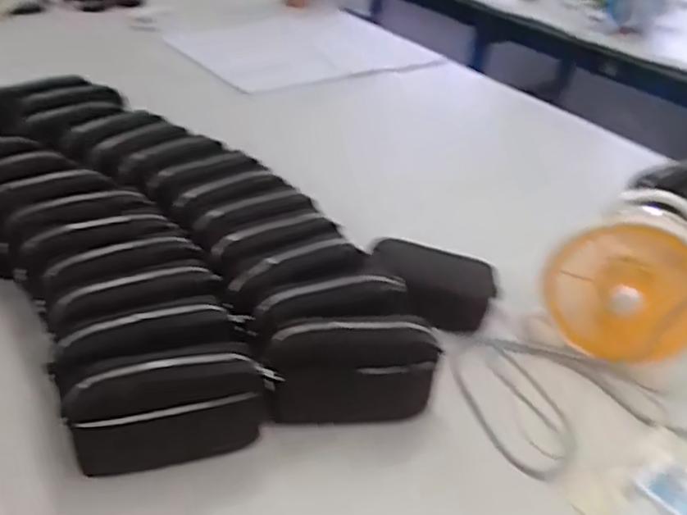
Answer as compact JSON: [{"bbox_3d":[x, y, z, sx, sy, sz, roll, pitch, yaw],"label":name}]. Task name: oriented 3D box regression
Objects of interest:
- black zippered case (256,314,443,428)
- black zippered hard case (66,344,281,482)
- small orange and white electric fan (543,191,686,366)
[{"bbox_3d":[0.007,0.134,0.741,0.201,0.120,0.065,0,36,-8],"label":"black zippered case"},{"bbox_3d":[-0.188,0.169,0.688,0.221,0.131,0.068,-8,38,-19],"label":"black zippered hard case"},{"bbox_3d":[0.370,0.041,0.816,0.197,0.239,0.114,23,39,22],"label":"small orange and white electric fan"}]

